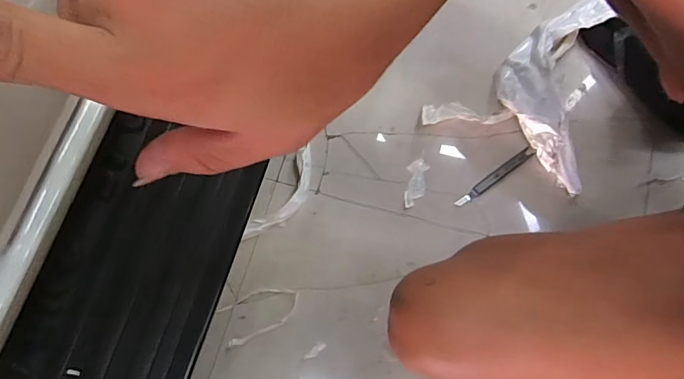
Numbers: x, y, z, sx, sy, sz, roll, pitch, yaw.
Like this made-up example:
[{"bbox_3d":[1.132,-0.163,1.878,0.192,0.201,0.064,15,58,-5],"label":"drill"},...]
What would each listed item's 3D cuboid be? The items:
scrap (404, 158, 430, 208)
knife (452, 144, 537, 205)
[{"bbox_3d":[0.126,-0.011,0.760,0.033,0.013,0.092,15,74,8],"label":"scrap"},{"bbox_3d":[0.257,-0.021,0.748,0.161,0.007,0.017,-36,74,-8],"label":"knife"}]

